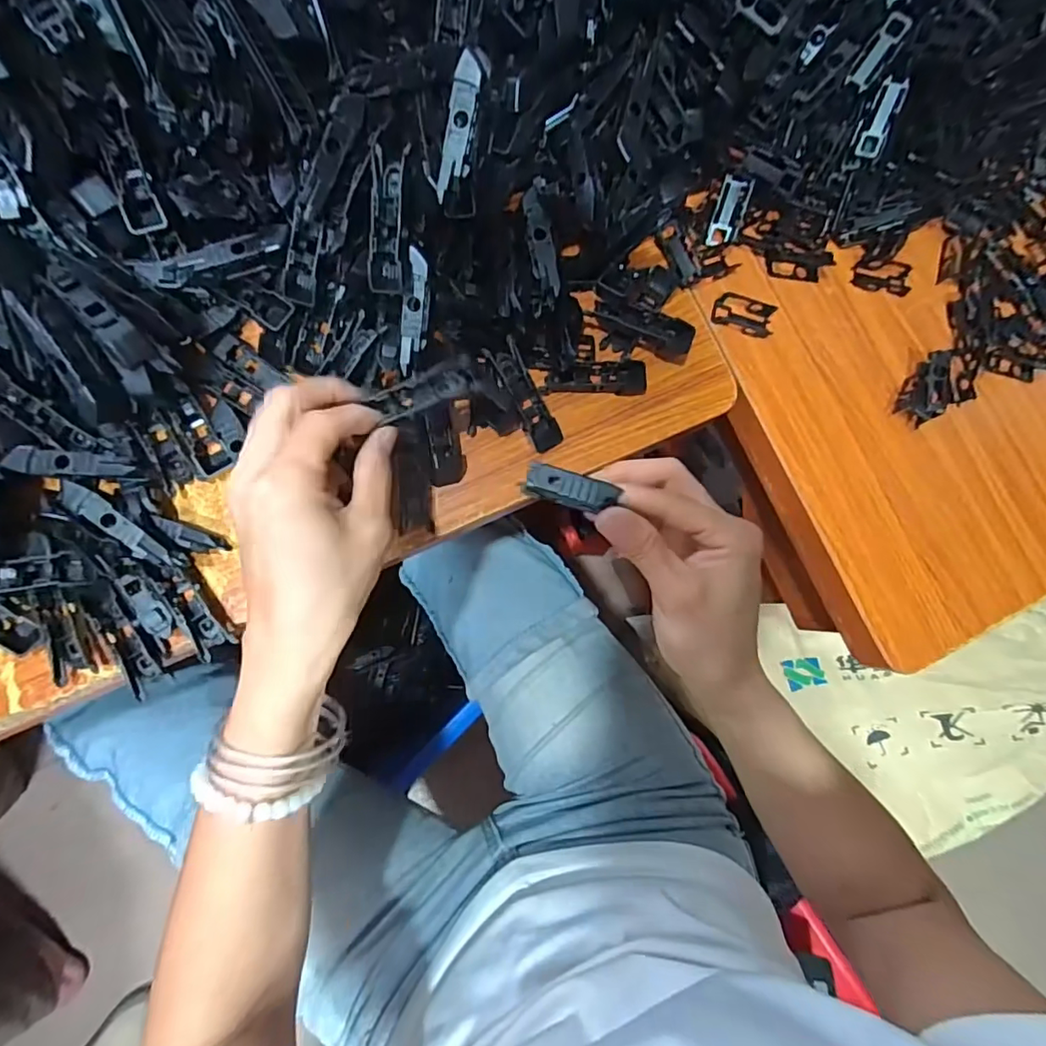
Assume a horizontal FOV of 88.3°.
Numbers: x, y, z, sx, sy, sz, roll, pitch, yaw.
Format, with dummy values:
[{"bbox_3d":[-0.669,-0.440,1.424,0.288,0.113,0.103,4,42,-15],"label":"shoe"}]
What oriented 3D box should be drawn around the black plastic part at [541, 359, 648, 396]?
[{"bbox_3d":[0.046,-0.092,0.340,0.067,0.009,0.020,-1,82,-7],"label":"black plastic part"}]

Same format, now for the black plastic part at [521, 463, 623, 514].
[{"bbox_3d":[0.022,-0.016,0.254,0.043,0.004,0.017,13,83,-3],"label":"black plastic part"}]

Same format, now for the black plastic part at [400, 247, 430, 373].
[{"bbox_3d":[-0.060,-0.117,0.302,0.013,0.008,0.063,10,110,-5],"label":"black plastic part"}]

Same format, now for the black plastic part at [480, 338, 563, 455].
[{"bbox_3d":[0.001,-0.077,0.330,0.020,0.013,0.068,-32,108,-9],"label":"black plastic part"}]

